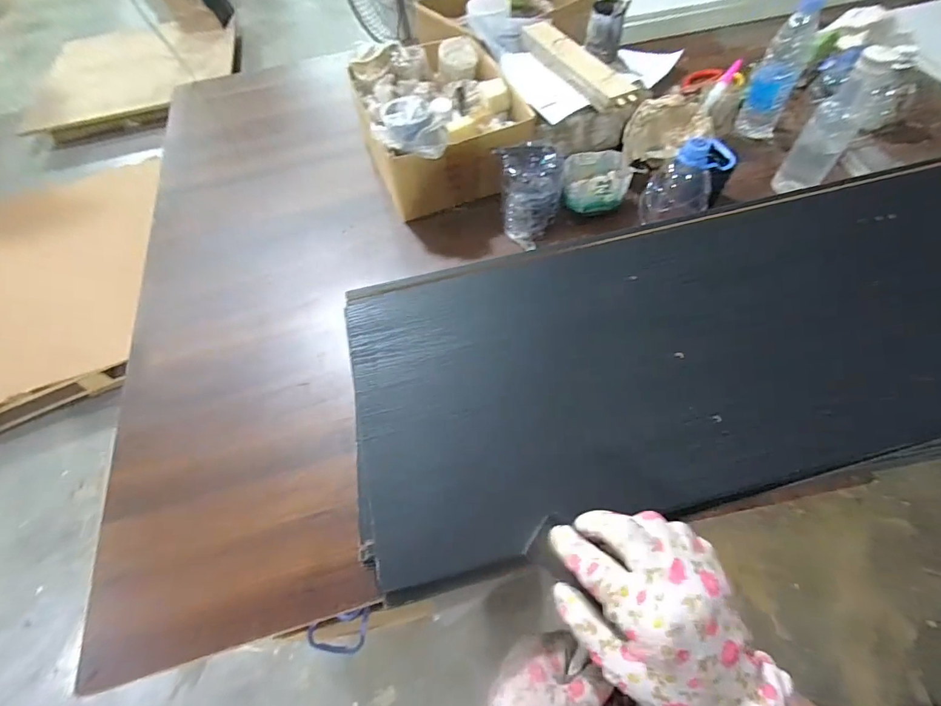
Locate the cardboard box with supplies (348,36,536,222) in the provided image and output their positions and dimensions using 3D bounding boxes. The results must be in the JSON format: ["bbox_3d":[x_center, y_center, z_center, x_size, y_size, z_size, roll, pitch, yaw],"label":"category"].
[{"bbox_3d":[-0.050,-0.393,0.743,0.249,0.164,0.297,-18,60,-6],"label":"cardboard box with supplies"}]

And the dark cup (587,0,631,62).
[{"bbox_3d":[0.233,-0.554,0.749,0.055,0.074,0.053,-2,59,3],"label":"dark cup"}]

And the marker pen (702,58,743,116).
[{"bbox_3d":[0.425,-0.453,0.748,0.022,0.018,0.091,42,110,24],"label":"marker pen"}]

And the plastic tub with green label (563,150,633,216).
[{"bbox_3d":[0.200,-0.270,0.707,0.104,0.066,0.083,-4,59,2],"label":"plastic tub with green label"}]

